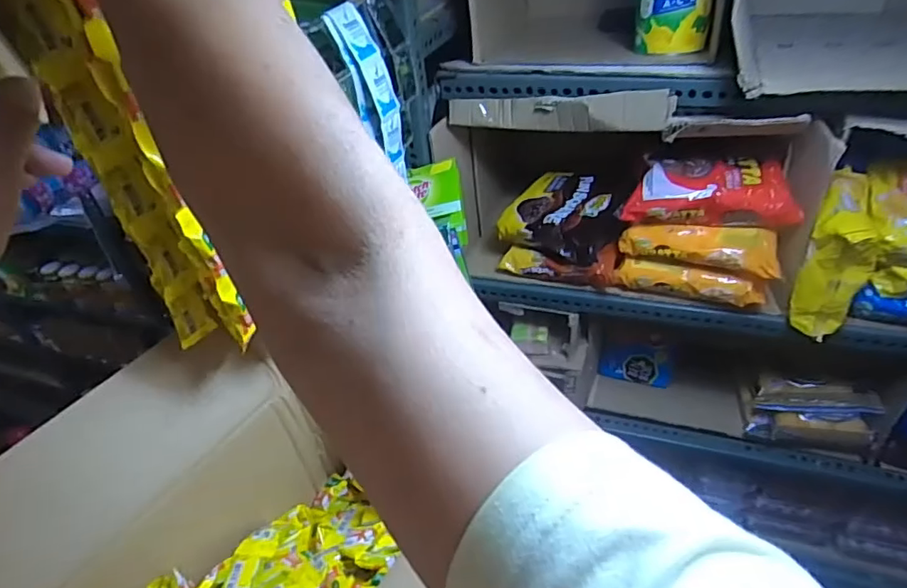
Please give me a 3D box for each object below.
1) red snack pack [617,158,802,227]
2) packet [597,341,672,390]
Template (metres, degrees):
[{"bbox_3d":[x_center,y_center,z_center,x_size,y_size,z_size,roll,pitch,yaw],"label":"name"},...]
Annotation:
[{"bbox_3d":[0.370,-0.149,0.793,0.217,0.064,0.098,6,40,17],"label":"red snack pack"},{"bbox_3d":[0.398,0.138,1.190,0.146,0.105,0.046,7,40,18],"label":"packet"}]

